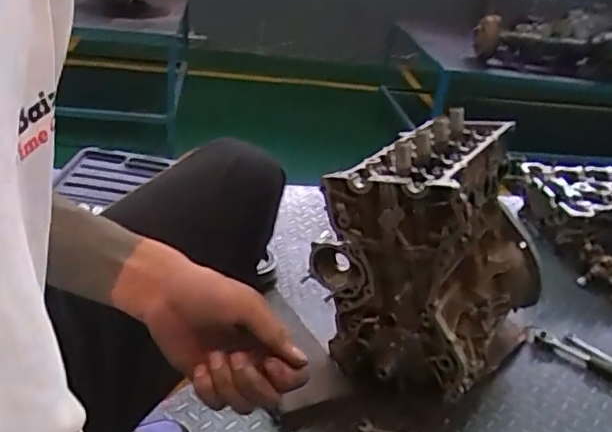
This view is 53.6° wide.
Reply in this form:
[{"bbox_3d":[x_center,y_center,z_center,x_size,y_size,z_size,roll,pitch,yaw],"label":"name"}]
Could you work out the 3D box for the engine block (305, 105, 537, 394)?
[{"bbox_3d":[0.235,0.061,1.078,0.297,0.377,0.360,27,33,31],"label":"engine block"}]

